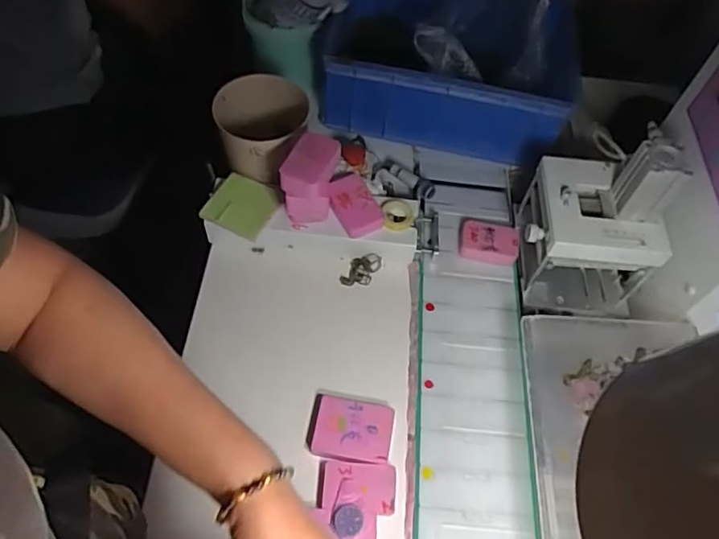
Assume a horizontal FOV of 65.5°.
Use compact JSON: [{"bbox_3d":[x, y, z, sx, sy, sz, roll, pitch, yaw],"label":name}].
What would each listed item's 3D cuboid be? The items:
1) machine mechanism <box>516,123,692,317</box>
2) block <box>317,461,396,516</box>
[{"bbox_3d":[0.263,-0.060,0.632,0.133,0.182,0.129,17,58,6],"label":"machine mechanism"},{"bbox_3d":[-0.002,0.210,0.540,0.073,0.015,0.046,6,57,-1],"label":"block"}]

